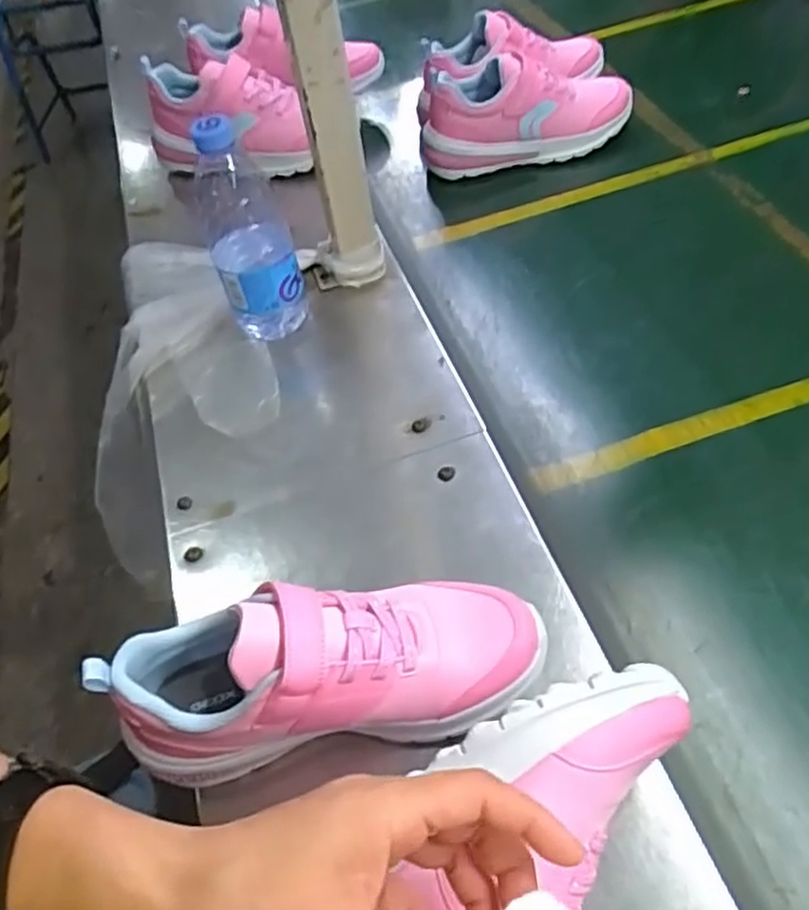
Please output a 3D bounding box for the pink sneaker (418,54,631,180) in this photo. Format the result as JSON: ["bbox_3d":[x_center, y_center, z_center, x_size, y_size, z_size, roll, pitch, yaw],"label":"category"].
[{"bbox_3d":[0.148,-0.418,0.877,0.259,0.116,0.098,-9,52,2],"label":"pink sneaker"}]

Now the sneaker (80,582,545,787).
[{"bbox_3d":[-0.039,0.127,0.424,0.240,0.118,0.087,-13,52,-1],"label":"sneaker"}]

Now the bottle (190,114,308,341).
[{"bbox_3d":[-0.135,-0.188,0.628,0.071,0.210,0.056,-20,53,-6],"label":"bottle"}]

